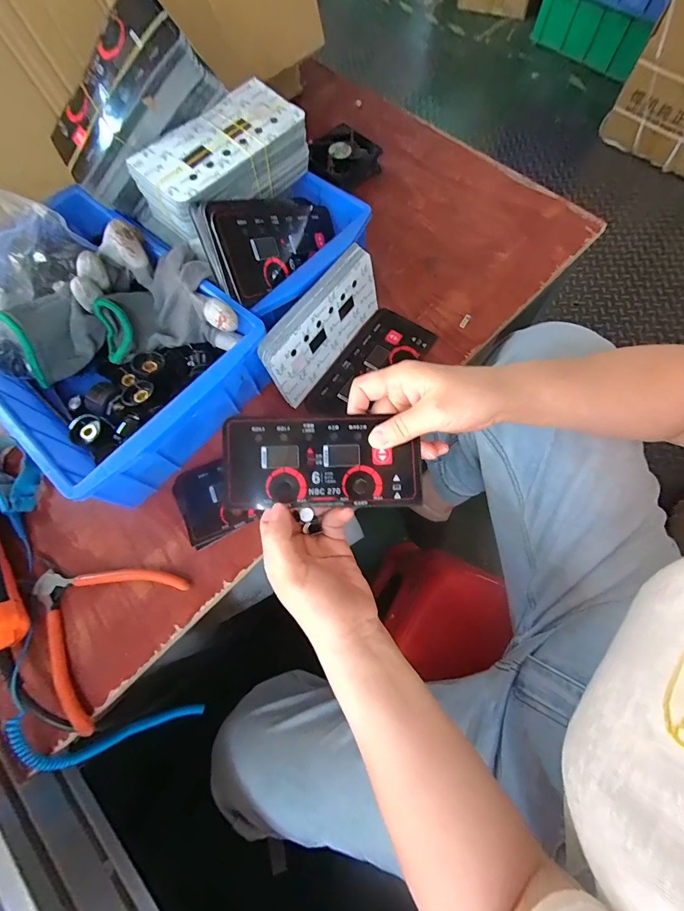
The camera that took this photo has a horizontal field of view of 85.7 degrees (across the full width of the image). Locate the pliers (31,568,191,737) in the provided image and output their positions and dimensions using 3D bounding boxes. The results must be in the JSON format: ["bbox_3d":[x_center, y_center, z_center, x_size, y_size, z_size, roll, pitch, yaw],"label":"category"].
[{"bbox_3d":[-0.214,0.138,0.314,0.115,0.010,0.125,27,74,11],"label":"pliers"}]

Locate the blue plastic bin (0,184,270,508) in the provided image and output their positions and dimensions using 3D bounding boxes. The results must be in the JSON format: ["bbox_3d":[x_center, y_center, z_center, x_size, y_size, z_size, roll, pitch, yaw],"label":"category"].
[{"bbox_3d":[-0.232,-0.114,0.357,0.287,0.087,0.202,41,77,15],"label":"blue plastic bin"}]

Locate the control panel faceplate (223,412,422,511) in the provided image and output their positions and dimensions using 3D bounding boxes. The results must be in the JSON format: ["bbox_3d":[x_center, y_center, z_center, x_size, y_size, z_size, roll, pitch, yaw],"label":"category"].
[{"bbox_3d":[-0.015,0.004,0.288,0.150,0.007,0.073,-1,89,-2],"label":"control panel faceplate"}]

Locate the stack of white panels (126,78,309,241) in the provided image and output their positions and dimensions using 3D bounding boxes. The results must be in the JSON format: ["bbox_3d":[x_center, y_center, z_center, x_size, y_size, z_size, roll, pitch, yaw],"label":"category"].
[{"bbox_3d":[-0.109,-0.275,0.348,0.076,0.050,0.153,42,78,15],"label":"stack of white panels"}]

